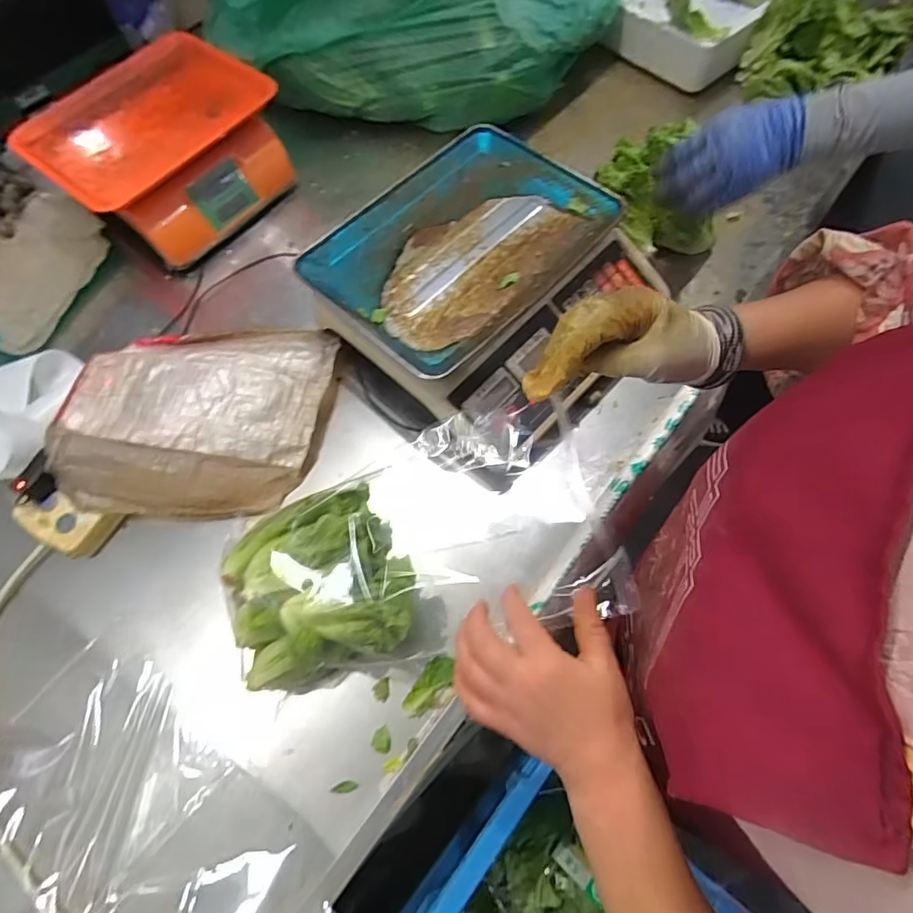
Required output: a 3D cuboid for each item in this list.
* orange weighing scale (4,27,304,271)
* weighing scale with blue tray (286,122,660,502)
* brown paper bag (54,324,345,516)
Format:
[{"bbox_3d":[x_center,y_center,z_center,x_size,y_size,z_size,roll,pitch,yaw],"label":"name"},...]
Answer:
[{"bbox_3d":[-0.411,-0.434,0.747,0.239,0.129,0.293,37,73,17],"label":"orange weighing scale"},{"bbox_3d":[0.031,-0.193,0.631,0.344,0.128,0.351,-43,71,-15],"label":"weighing scale with blue tray"},{"bbox_3d":[-0.293,-0.054,0.605,0.279,0.073,0.245,0,67,3],"label":"brown paper bag"}]

